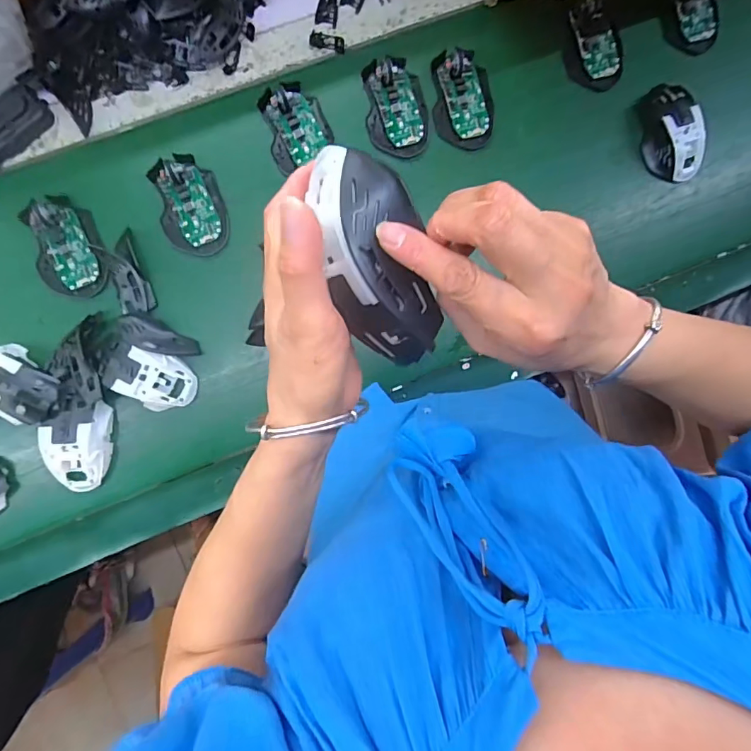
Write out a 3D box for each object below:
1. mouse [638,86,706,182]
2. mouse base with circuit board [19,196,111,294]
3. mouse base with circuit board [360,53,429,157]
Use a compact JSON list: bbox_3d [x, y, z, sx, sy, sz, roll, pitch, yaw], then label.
[{"bbox_3d":[0.373,-0.304,0.606,0.071,0.042,0.116,-30,96,-3],"label":"mouse"},{"bbox_3d":[-0.353,-0.147,0.552,0.075,0.016,0.114,-20,96,-4],"label":"mouse base with circuit board"},{"bbox_3d":[0.026,-0.323,0.582,0.072,0.032,0.113,-8,95,-5],"label":"mouse base with circuit board"}]

